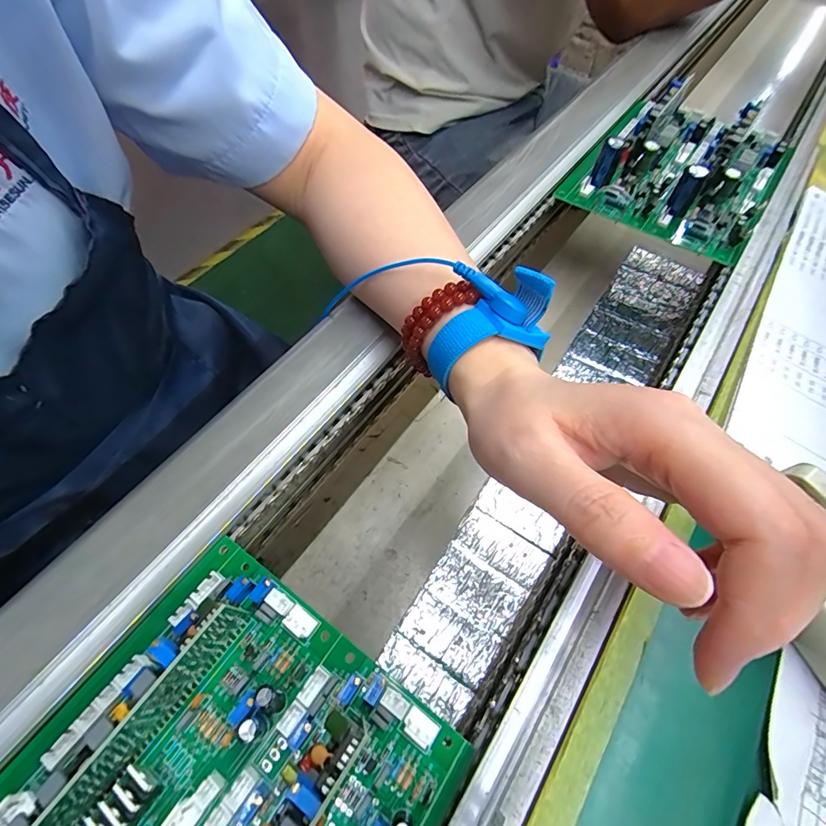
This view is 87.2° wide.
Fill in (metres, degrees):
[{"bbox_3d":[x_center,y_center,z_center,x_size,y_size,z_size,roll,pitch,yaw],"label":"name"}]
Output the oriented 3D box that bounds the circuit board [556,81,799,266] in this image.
[{"bbox_3d":[0.216,-0.202,0.342,0.132,0.039,0.181,32,62,20],"label":"circuit board"}]

